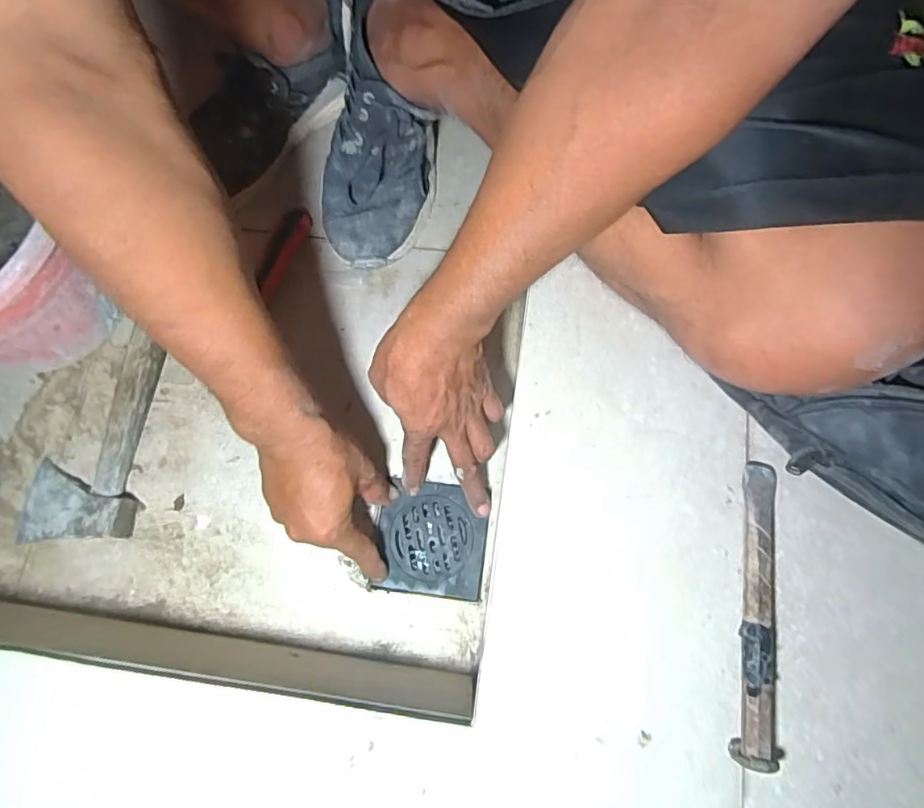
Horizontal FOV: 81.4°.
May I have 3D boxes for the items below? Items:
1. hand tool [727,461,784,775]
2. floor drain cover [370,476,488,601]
[{"bbox_3d":[0.196,0.131,0.350,0.026,0.022,0.184,10,76,3],"label":"hand tool"},{"bbox_3d":[-0.029,0.124,0.497,0.097,0.006,0.098,7,76,2],"label":"floor drain cover"}]

